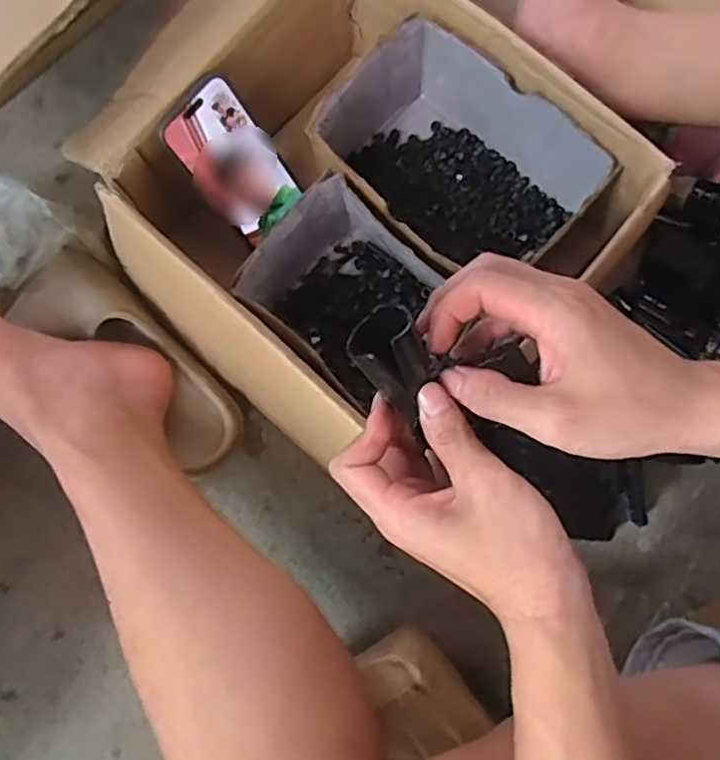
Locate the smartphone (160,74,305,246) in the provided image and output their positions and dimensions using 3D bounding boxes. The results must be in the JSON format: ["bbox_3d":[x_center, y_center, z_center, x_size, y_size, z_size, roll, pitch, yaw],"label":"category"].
[{"bbox_3d":[-0.100,-0.175,0.530,0.014,0.129,0.070,28,79,37],"label":"smartphone"}]

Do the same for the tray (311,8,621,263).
[{"bbox_3d":[0.074,-0.172,0.545,0.213,0.104,0.148,42,83,9],"label":"tray"}]

